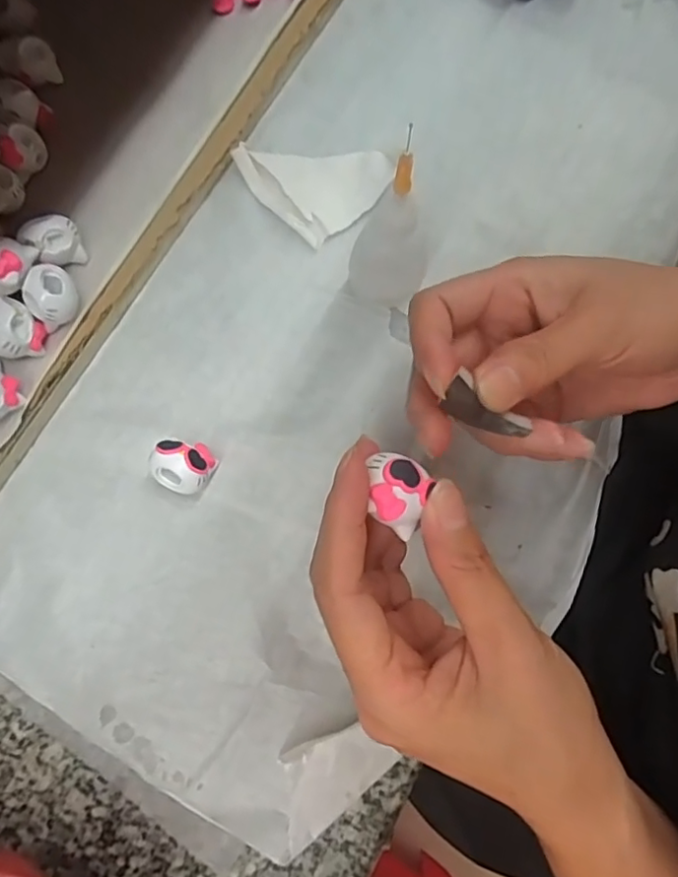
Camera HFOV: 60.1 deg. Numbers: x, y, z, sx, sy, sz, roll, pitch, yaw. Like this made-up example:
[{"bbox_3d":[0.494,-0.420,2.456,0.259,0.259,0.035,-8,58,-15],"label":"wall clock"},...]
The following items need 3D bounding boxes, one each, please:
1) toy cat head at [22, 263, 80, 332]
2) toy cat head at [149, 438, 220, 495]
[{"bbox_3d":[-0.121,-0.060,0.248,0.021,0.015,0.022,0,79,-1],"label":"toy cat head"},{"bbox_3d":[-0.066,0.011,0.249,0.024,0.019,0.022,0,79,-1],"label":"toy cat head"}]

